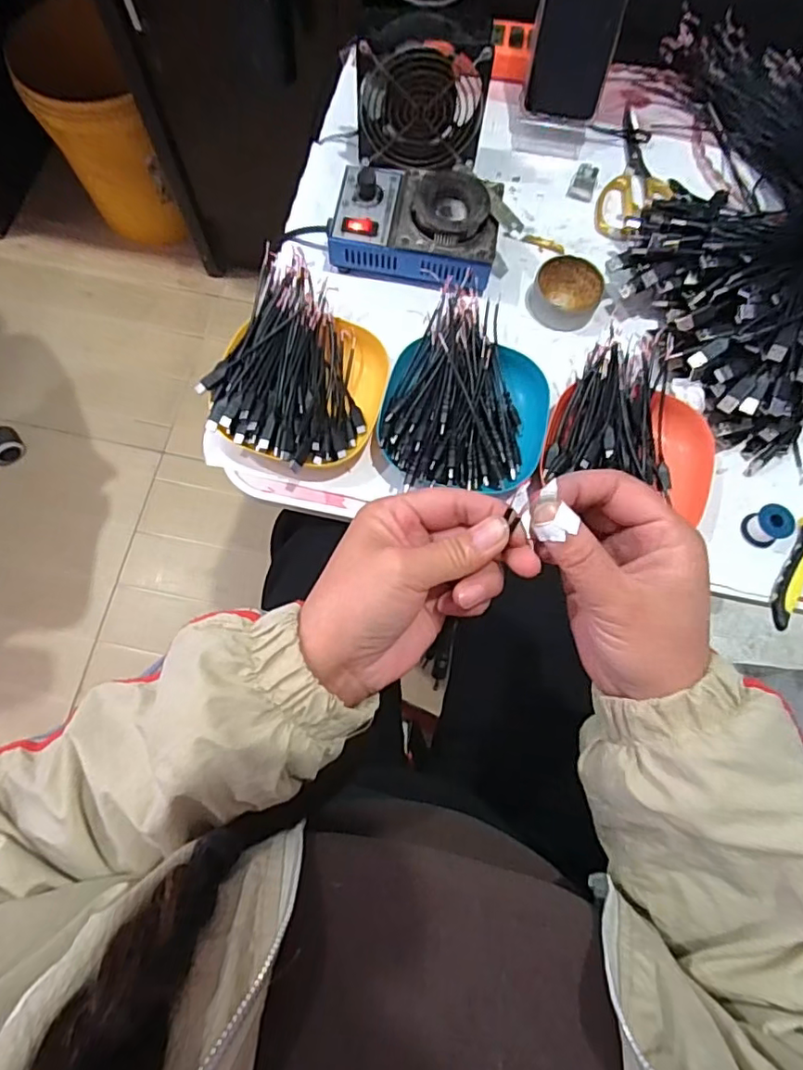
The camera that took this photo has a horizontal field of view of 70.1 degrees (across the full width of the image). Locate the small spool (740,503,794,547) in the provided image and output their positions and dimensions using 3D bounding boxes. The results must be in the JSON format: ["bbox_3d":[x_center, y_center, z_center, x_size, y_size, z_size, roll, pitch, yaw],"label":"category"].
[{"bbox_3d":[0.307,-0.008,0.479,0.031,0.024,0.030,-27,77,-9],"label":"small spool"}]

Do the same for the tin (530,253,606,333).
[{"bbox_3d":[0.156,-0.228,0.542,0.062,0.027,0.062,1,74,-2],"label":"tin"}]

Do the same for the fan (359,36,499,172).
[{"bbox_3d":[0.019,-0.402,0.544,0.117,0.101,0.032,1,55,-1],"label":"fan"}]

